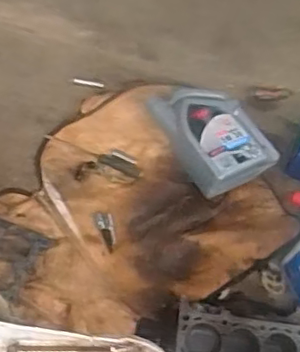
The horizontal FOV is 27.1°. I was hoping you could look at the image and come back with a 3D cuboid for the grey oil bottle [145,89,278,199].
[{"bbox_3d":[0.155,-0.109,1.530,0.228,0.099,0.291,-26,71,-21],"label":"grey oil bottle"}]

